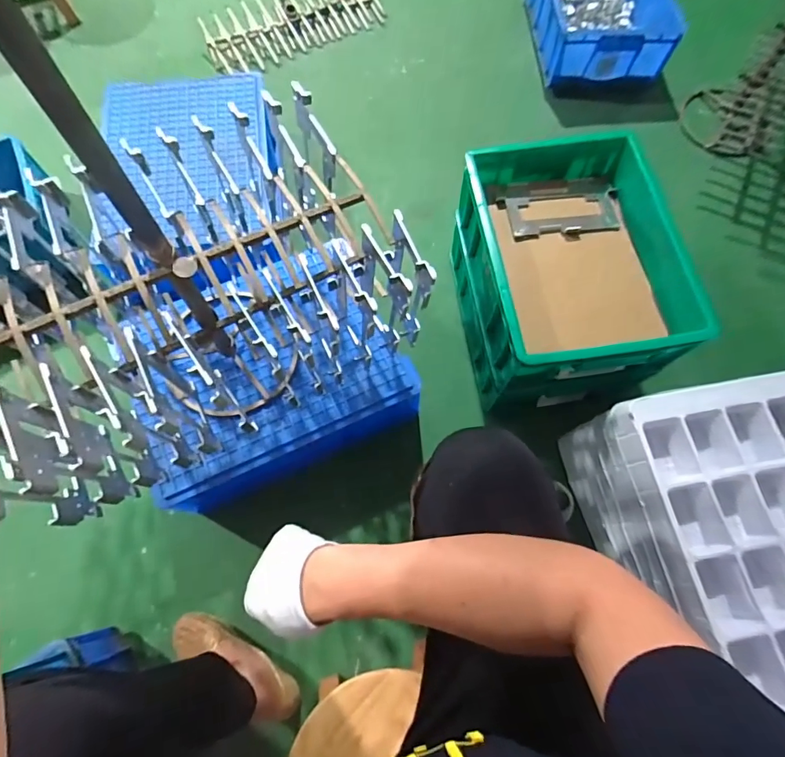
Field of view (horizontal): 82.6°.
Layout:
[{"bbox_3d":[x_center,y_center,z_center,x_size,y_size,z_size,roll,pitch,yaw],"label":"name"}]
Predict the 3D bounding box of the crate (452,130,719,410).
[{"bbox_3d":[0.290,-0.187,0.819,0.290,0.330,0.408,-6,71,-2],"label":"crate"}]

